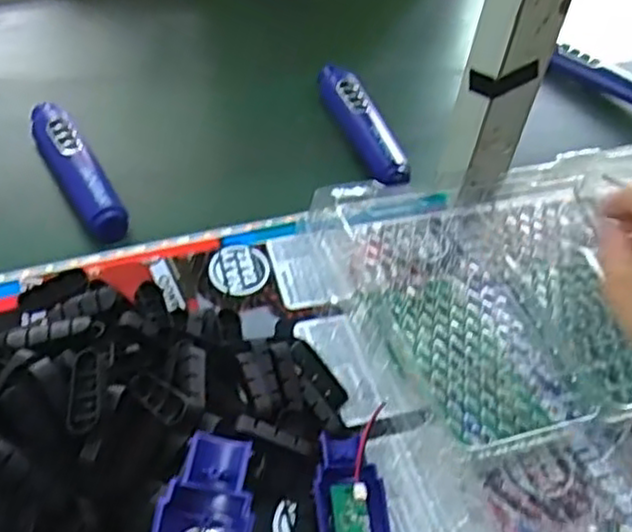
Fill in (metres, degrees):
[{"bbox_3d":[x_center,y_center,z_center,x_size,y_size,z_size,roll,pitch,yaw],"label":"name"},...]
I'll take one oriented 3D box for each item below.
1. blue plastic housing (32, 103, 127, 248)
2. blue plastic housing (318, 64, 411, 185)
[{"bbox_3d":[-0.202,-0.086,0.585,0.036,0.025,0.168,-22,55,-23],"label":"blue plastic housing"},{"bbox_3d":[0.040,-0.134,0.655,0.040,0.023,0.172,-12,51,-16],"label":"blue plastic housing"}]

